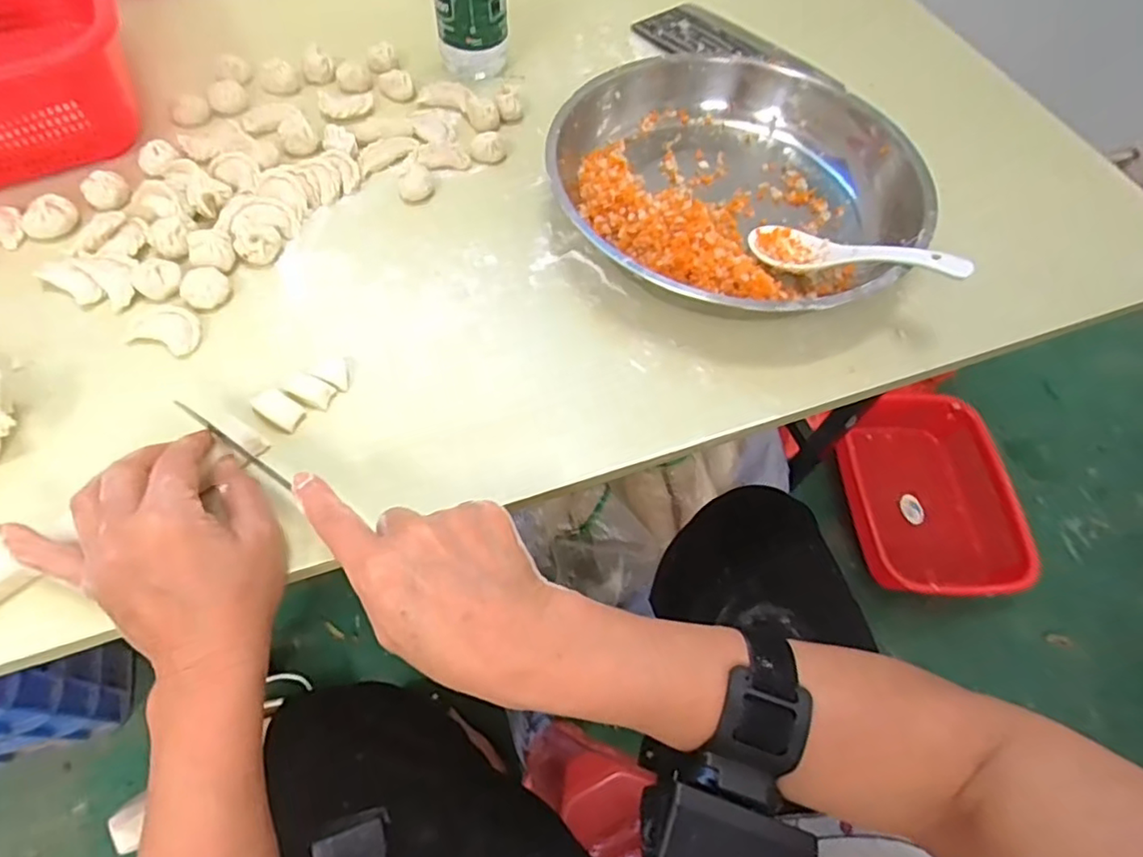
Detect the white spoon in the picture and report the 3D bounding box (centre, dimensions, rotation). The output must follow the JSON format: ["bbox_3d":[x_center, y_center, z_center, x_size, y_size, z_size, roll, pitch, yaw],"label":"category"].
[{"bbox_3d":[0.188,-0.118,0.407,0.139,0.022,0.042,21,57,40],"label":"white spoon"}]

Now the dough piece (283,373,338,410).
[{"bbox_3d":[-0.155,-0.023,0.359,0.027,0.010,0.015,19,61,8],"label":"dough piece"}]

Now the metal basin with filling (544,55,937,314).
[{"bbox_3d":[0.120,-0.184,0.444,0.263,0.065,0.240,1,60,-3],"label":"metal basin with filling"}]

